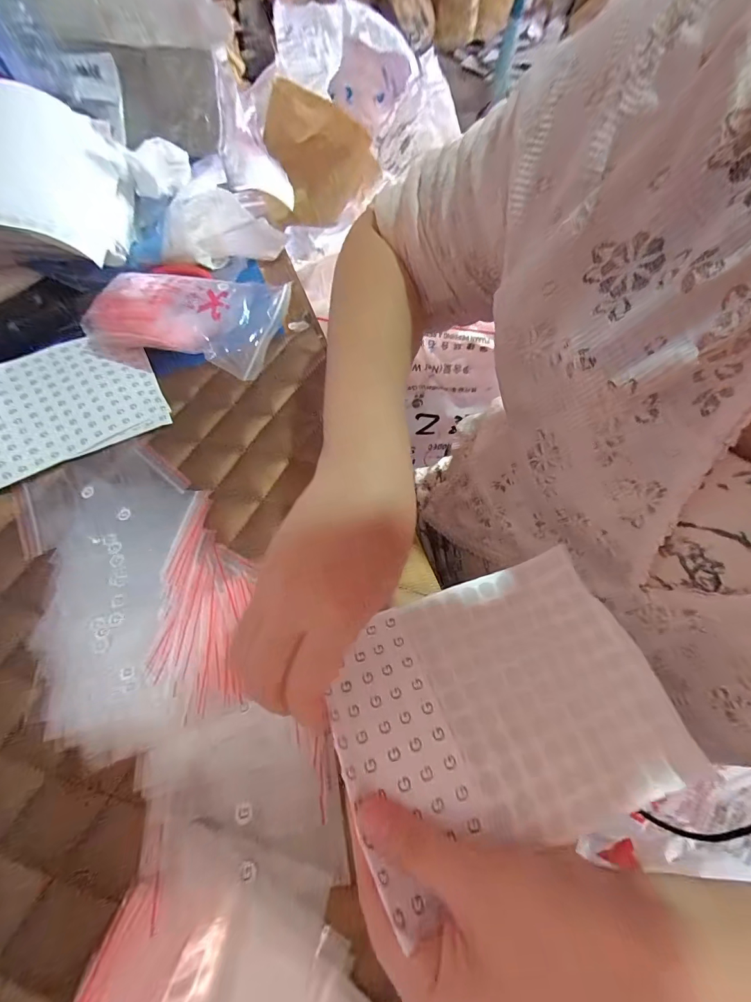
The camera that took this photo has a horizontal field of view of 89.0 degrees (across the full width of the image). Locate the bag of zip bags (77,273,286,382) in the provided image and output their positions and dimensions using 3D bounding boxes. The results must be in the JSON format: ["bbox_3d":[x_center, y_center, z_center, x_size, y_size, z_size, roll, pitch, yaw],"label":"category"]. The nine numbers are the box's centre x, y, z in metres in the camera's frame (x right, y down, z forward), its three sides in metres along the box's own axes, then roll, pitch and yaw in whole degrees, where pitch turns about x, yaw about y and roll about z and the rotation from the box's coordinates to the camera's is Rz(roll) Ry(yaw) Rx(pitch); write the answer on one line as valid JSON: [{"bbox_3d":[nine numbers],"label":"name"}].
[{"bbox_3d":[-0.173,-0.170,0.356,0.173,0.049,0.093,16,64,7],"label":"bag of zip bags"}]

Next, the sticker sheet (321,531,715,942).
[{"bbox_3d":[0.062,0.099,0.195,0.160,0.012,0.119,-14,56,-13],"label":"sticker sheet"}]

